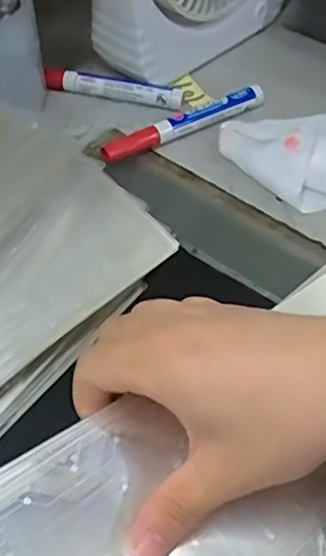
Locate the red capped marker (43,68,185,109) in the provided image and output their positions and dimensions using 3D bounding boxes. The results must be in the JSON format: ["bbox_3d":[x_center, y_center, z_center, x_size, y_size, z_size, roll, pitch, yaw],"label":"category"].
[{"bbox_3d":[-0.039,-0.151,0.481,0.112,0.016,0.015,10,50,8],"label":"red capped marker"}]

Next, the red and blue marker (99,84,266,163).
[{"bbox_3d":[0.017,-0.116,0.452,0.139,0.015,0.014,-26,54,-21],"label":"red and blue marker"}]

